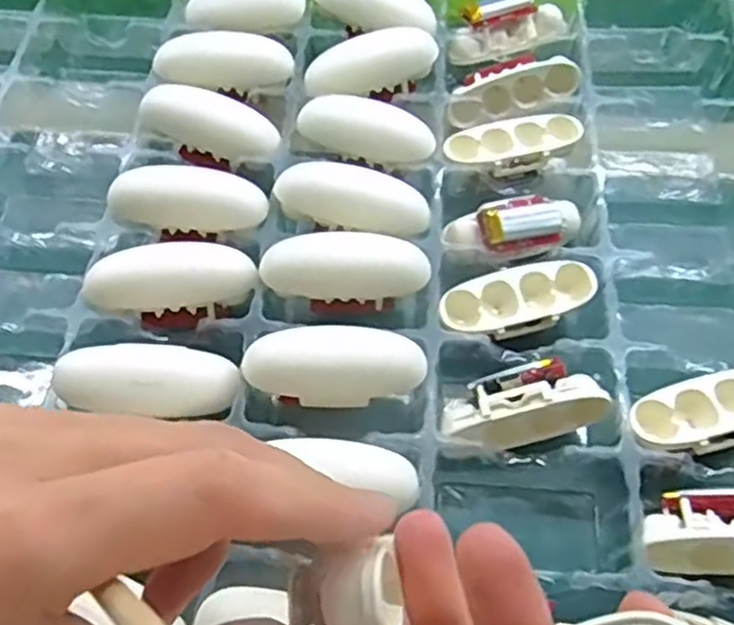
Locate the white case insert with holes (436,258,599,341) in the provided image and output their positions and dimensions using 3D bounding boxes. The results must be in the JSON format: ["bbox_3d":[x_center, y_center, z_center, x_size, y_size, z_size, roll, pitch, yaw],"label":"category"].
[{"bbox_3d":[0.062,-0.004,0.298,0.064,0.015,0.025,-14,58,-5],"label":"white case insert with holes"}]

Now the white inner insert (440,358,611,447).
[{"bbox_3d":[0.058,0.035,0.274,0.057,0.021,0.027,-17,59,-6],"label":"white inner insert"}]

